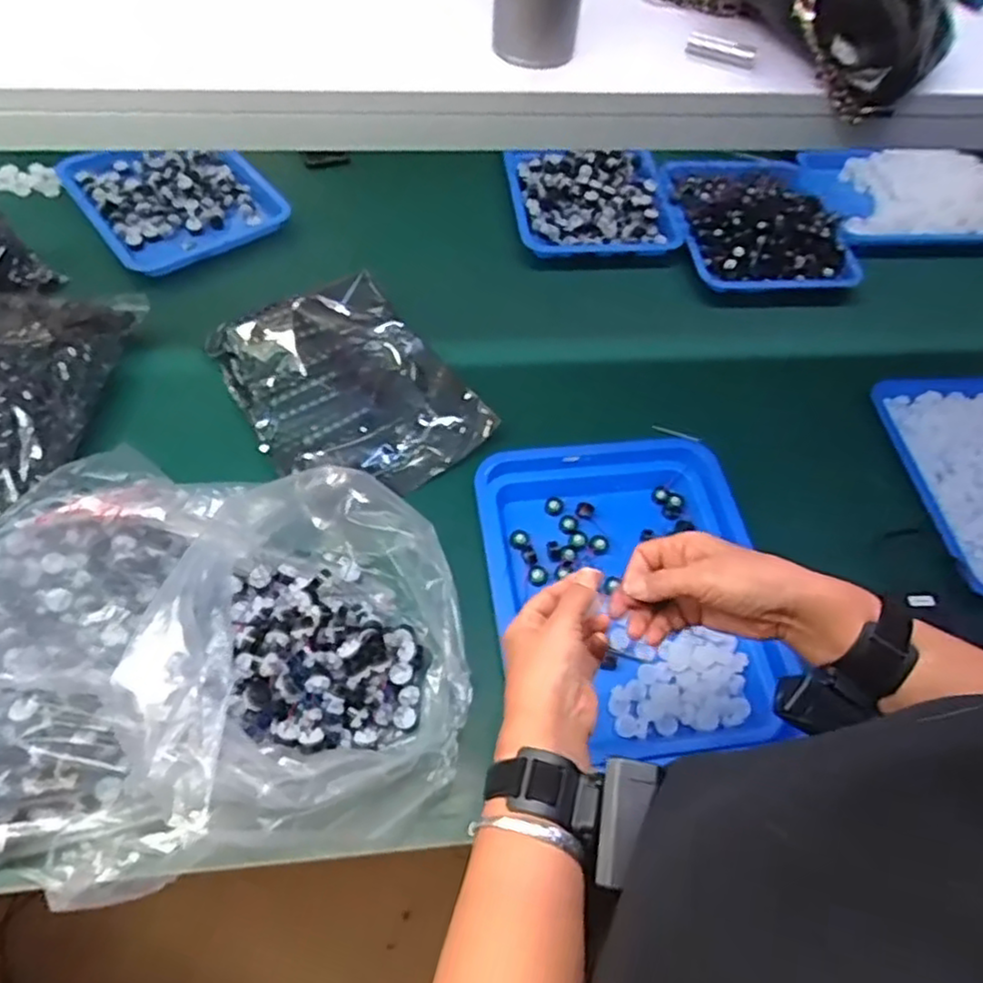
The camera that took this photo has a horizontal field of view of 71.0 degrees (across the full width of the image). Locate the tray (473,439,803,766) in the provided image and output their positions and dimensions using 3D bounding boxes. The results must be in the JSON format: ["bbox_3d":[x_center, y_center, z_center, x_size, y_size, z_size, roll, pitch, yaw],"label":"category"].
[{"bbox_3d":[0.145,0.096,0.743,0.277,0.032,0.361,-6,57,-8],"label":"tray"}]

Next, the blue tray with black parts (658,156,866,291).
[{"bbox_3d":[0.410,-0.402,1.043,0.249,0.078,0.227,-4,57,-7],"label":"blue tray with black parts"}]

